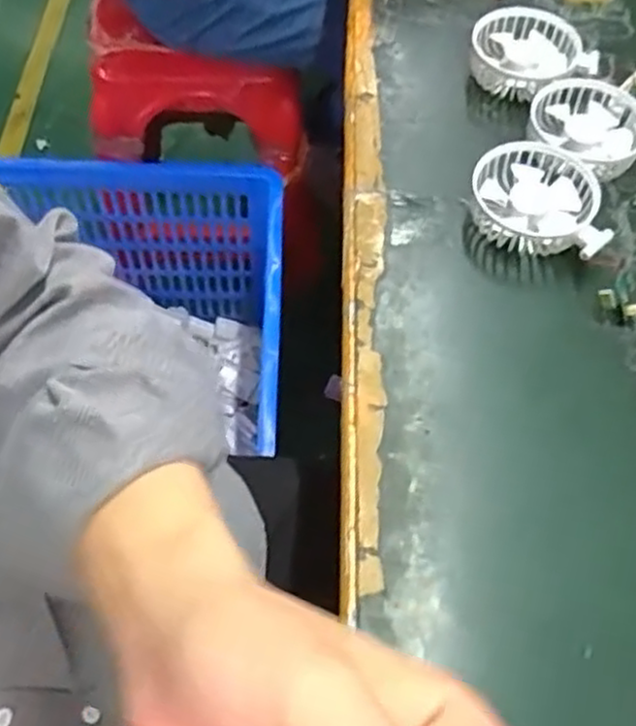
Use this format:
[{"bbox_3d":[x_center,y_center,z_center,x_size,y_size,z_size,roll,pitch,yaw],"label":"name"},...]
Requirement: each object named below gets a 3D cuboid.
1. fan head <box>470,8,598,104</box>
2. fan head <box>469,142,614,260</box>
[{"bbox_3d":[0.183,-0.262,0.631,0.102,0.040,0.082,28,62,15],"label":"fan head"},{"bbox_3d":[0.160,-0.118,0.539,0.093,0.034,0.084,10,59,5],"label":"fan head"}]

